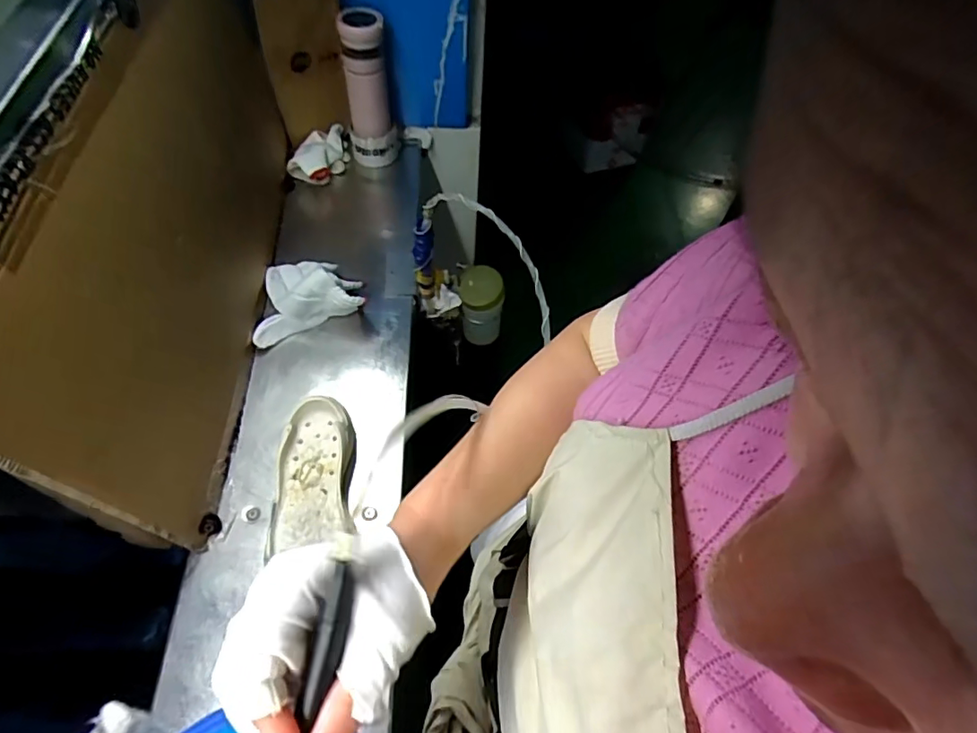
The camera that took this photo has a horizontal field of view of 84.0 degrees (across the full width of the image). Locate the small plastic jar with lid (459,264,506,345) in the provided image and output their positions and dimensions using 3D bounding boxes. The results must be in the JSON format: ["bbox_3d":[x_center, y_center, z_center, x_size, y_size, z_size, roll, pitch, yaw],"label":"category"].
[{"bbox_3d":[-0.014,-0.098,0.923,0.072,0.148,0.067,2,60,-3],"label":"small plastic jar with lid"}]

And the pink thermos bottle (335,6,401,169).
[{"bbox_3d":[-0.191,-0.433,0.868,0.075,0.220,0.063,4,60,-1],"label":"pink thermos bottle"}]

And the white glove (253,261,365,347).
[{"bbox_3d":[-0.264,-0.116,0.767,0.153,0.082,0.131,-16,62,-13],"label":"white glove"}]

